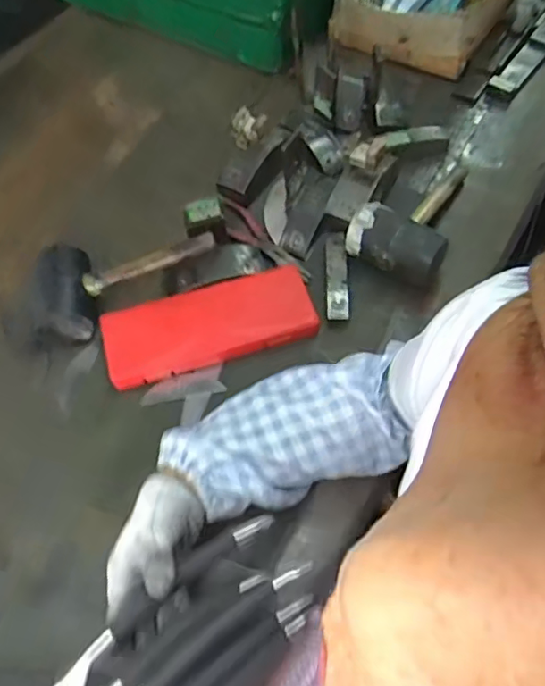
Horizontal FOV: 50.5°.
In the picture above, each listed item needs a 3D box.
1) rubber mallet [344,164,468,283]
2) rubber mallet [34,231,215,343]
[{"bbox_3d":[0.206,-0.170,0.792,0.115,0.081,0.259,31,49,20],"label":"rubber mallet"},{"bbox_3d":[-0.176,-0.087,0.700,0.226,0.072,0.102,-18,58,6],"label":"rubber mallet"}]

